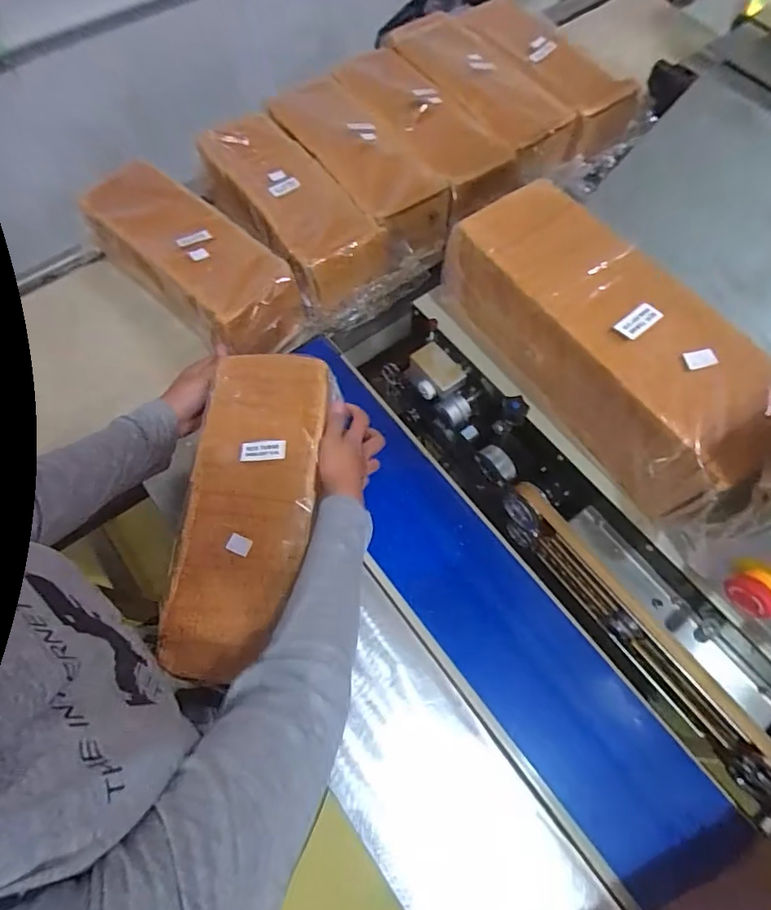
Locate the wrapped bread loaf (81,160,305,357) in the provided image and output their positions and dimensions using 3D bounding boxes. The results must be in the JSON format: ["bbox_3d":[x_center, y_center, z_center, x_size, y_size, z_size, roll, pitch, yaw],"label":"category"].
[{"bbox_3d":[-0.284,-0.284,0.783,0.147,0.111,0.349,-43,72,-15],"label":"wrapped bread loaf"}]

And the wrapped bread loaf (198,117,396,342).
[{"bbox_3d":[-0.148,-0.380,0.820,0.159,0.098,0.382,-31,70,-11],"label":"wrapped bread loaf"}]

